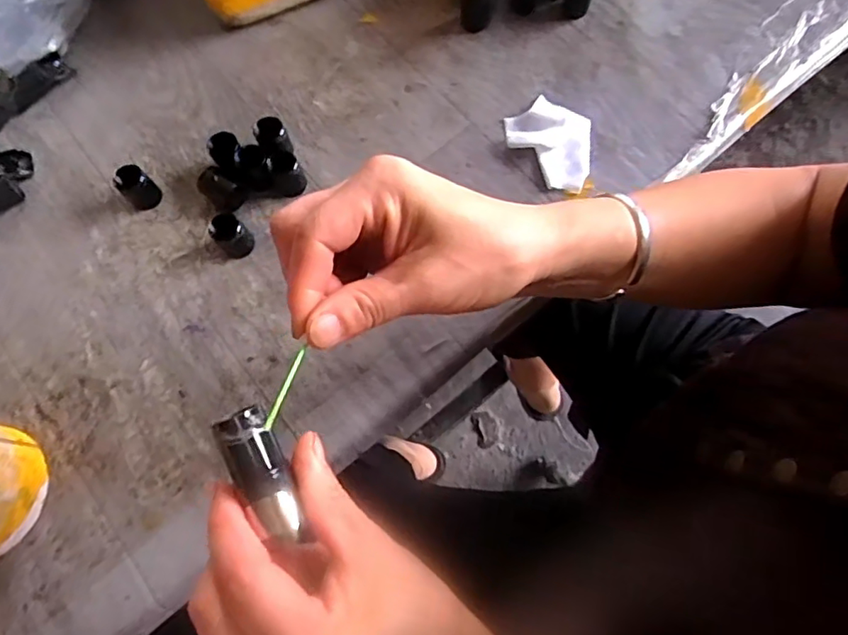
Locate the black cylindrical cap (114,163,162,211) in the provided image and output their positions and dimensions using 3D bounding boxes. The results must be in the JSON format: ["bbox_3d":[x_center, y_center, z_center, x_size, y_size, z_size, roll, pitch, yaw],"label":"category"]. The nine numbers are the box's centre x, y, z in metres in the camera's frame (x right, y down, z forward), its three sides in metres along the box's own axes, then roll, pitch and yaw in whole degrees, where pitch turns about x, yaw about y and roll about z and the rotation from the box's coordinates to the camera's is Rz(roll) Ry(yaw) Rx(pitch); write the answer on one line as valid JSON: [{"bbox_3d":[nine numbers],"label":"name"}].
[{"bbox_3d":[-0.210,-0.095,0.416,0.016,0.034,0.022,41,79,13],"label":"black cylindrical cap"}]

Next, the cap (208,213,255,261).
[{"bbox_3d":[-0.135,-0.058,0.400,0.022,0.033,0.019,-32,74,-7],"label":"cap"}]

